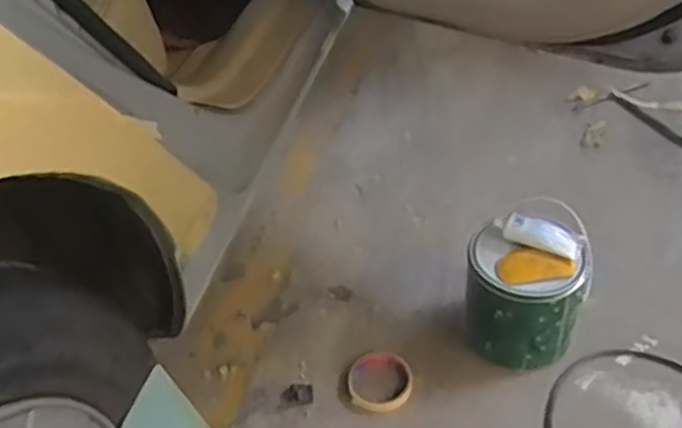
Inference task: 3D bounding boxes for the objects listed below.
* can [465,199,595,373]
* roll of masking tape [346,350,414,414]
[{"bbox_3d":[0.259,0.099,1.018,0.154,0.186,0.154,-3,42,2],"label":"can"},{"bbox_3d":[0.054,0.231,1.016,0.091,0.025,0.092,-3,42,2],"label":"roll of masking tape"}]

